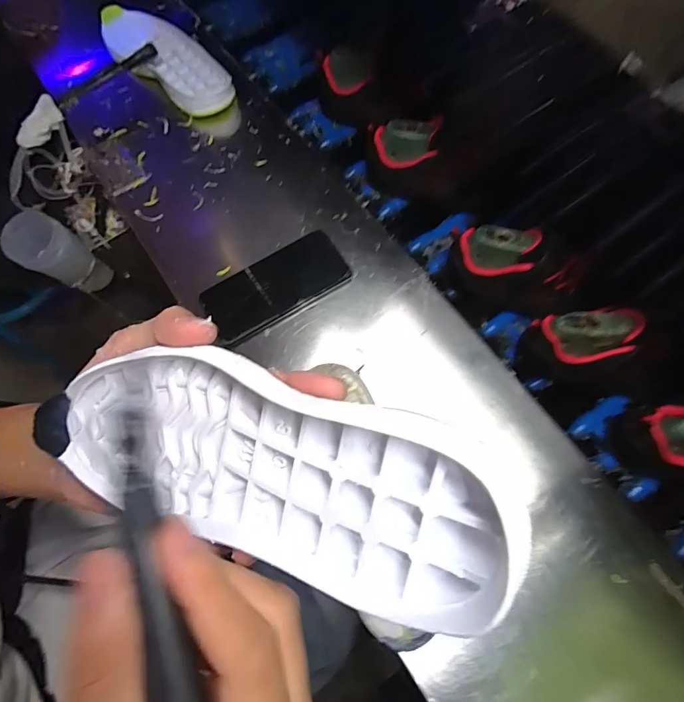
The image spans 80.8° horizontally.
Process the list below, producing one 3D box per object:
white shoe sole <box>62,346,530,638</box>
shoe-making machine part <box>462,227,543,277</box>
[{"bbox_3d":[-0.032,0.044,0.163,0.194,0.033,0.069,11,90,23],"label":"white shoe sole"},{"bbox_3d":[0.165,-0.106,0.422,0.076,0.046,0.026,5,33,21],"label":"shoe-making machine part"}]

